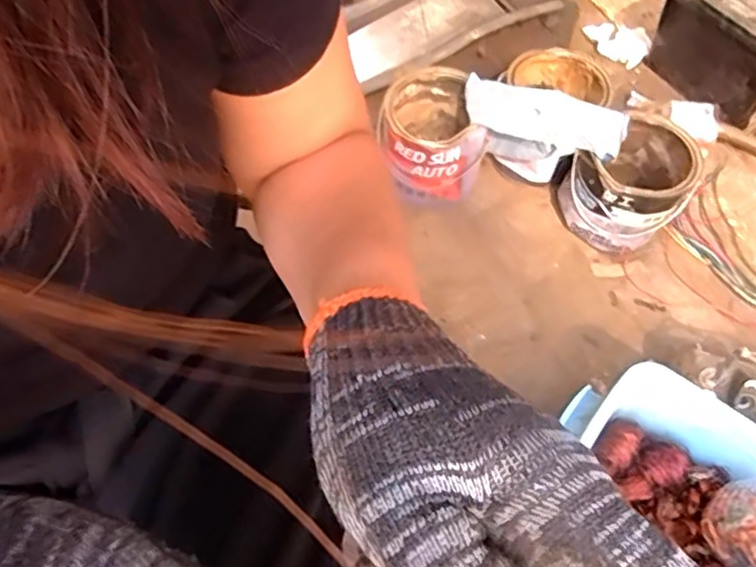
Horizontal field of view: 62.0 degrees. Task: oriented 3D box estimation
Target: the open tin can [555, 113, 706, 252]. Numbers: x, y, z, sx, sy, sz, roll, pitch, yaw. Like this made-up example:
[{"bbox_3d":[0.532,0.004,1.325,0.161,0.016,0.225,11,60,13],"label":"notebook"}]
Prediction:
[{"bbox_3d":[0.370,-0.140,0.918,0.163,0.129,0.137,-32,65,-20],"label":"open tin can"}]

